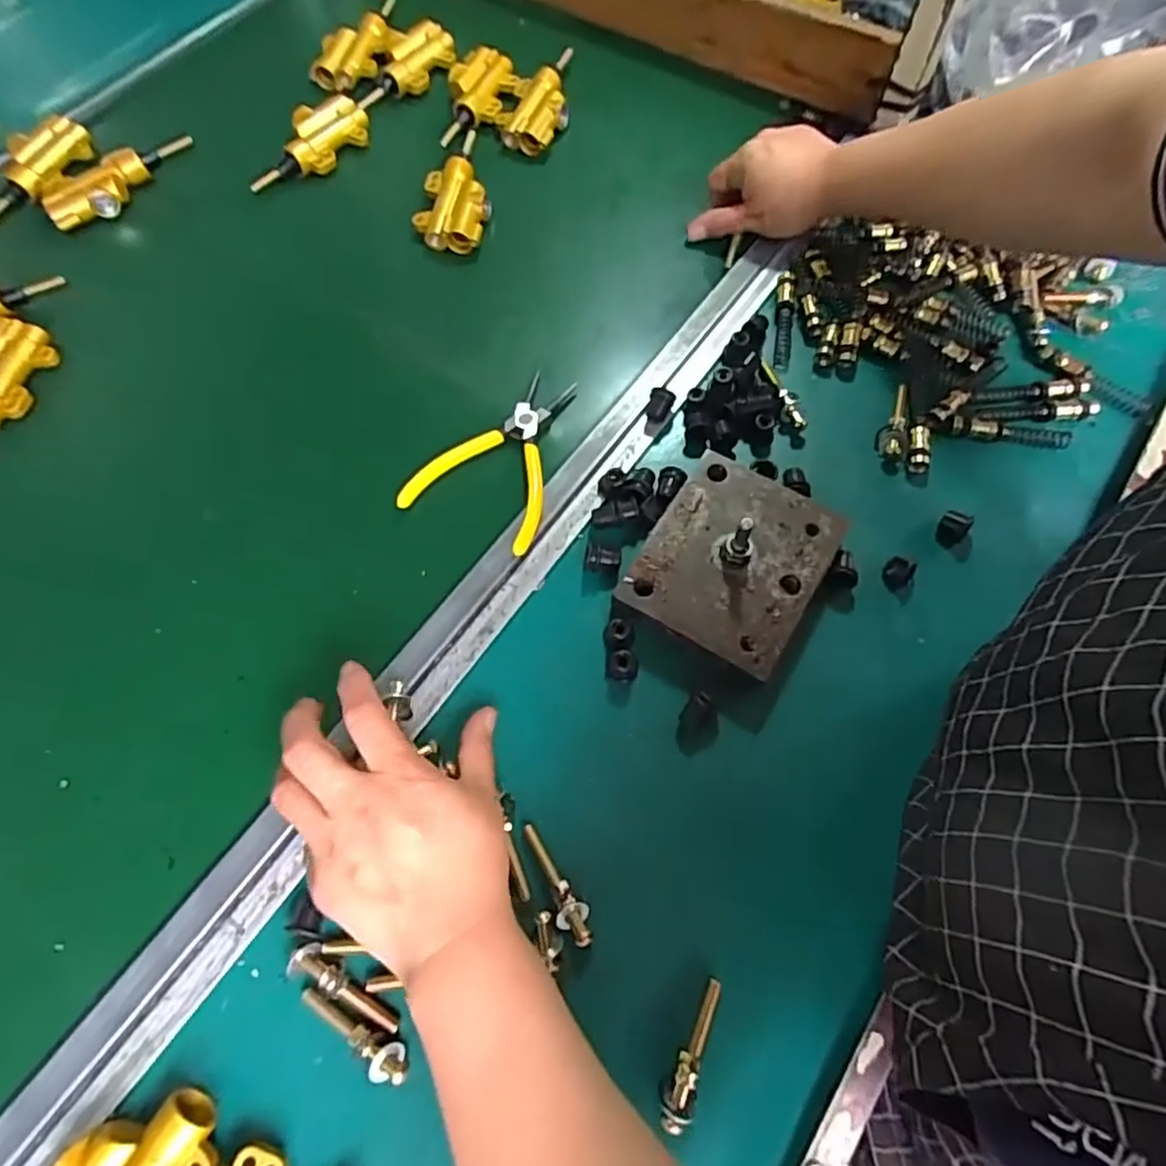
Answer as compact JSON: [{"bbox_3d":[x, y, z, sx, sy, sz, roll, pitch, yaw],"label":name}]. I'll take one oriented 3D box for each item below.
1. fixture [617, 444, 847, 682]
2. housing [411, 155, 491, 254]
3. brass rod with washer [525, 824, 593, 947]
[{"bbox_3d":[0.091,-0.013,0.391,0.098,0.039,0.118,29,70,13],"label":"fixture"},{"bbox_3d":[-0.105,-0.313,0.533,0.058,0.024,0.085,5,67,3],"label":"housing"},{"bbox_3d":[-0.013,0.155,0.334,0.016,0.009,0.063,-28,69,-10],"label":"brass rod with washer"}]

